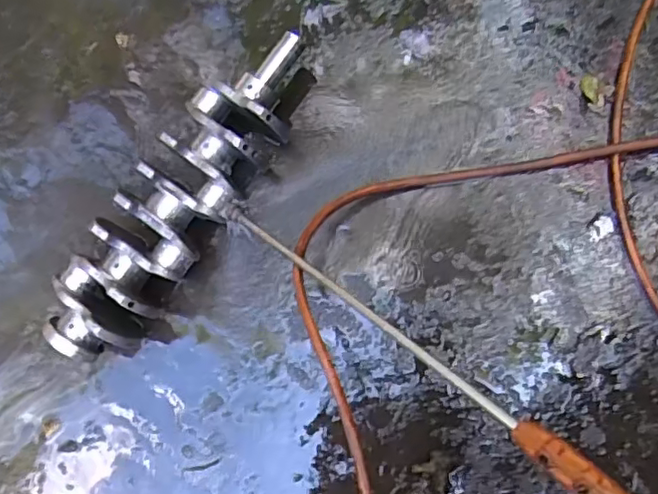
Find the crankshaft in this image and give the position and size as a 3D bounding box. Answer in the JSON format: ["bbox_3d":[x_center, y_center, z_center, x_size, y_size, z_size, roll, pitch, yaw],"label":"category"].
[{"bbox_3d":[-0.209,-0.072,0.901,0.154,0.127,0.553,36,88,10],"label":"crankshaft"}]

